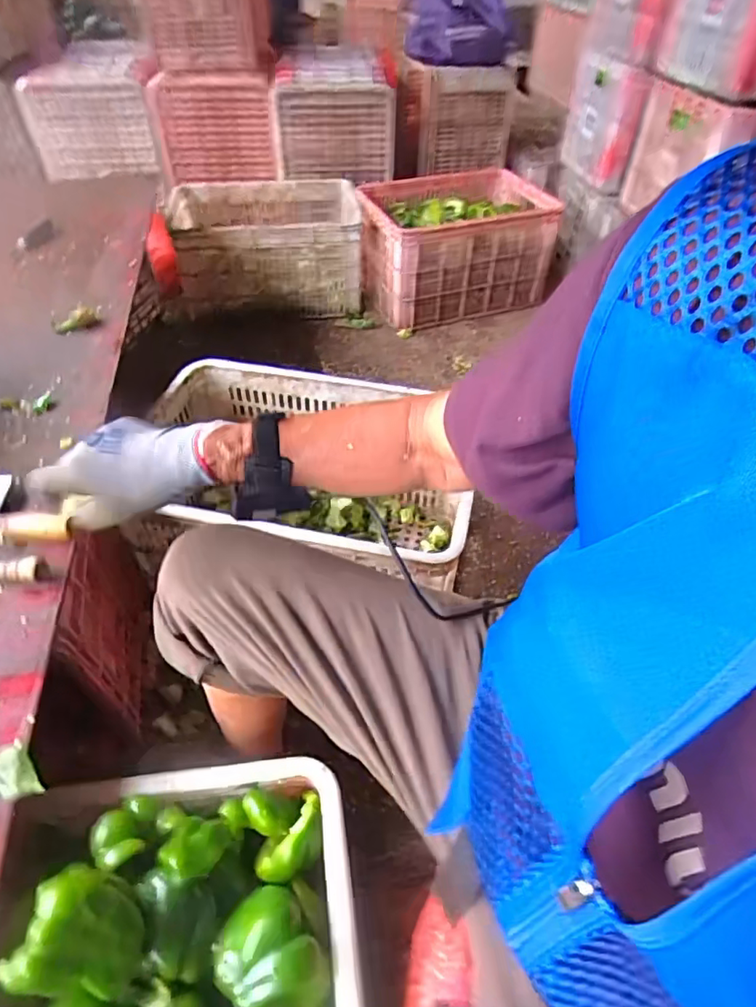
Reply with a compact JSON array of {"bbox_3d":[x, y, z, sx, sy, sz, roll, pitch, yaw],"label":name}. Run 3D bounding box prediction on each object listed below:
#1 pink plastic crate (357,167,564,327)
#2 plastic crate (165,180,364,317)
[{"bbox_3d":[0.211,-0.734,1.618,0.527,0.287,0.345,-12,47,-13],"label":"pink plastic crate"},{"bbox_3d":[-0.312,-0.713,1.599,0.515,0.271,0.321,-2,46,-5],"label":"plastic crate"}]

